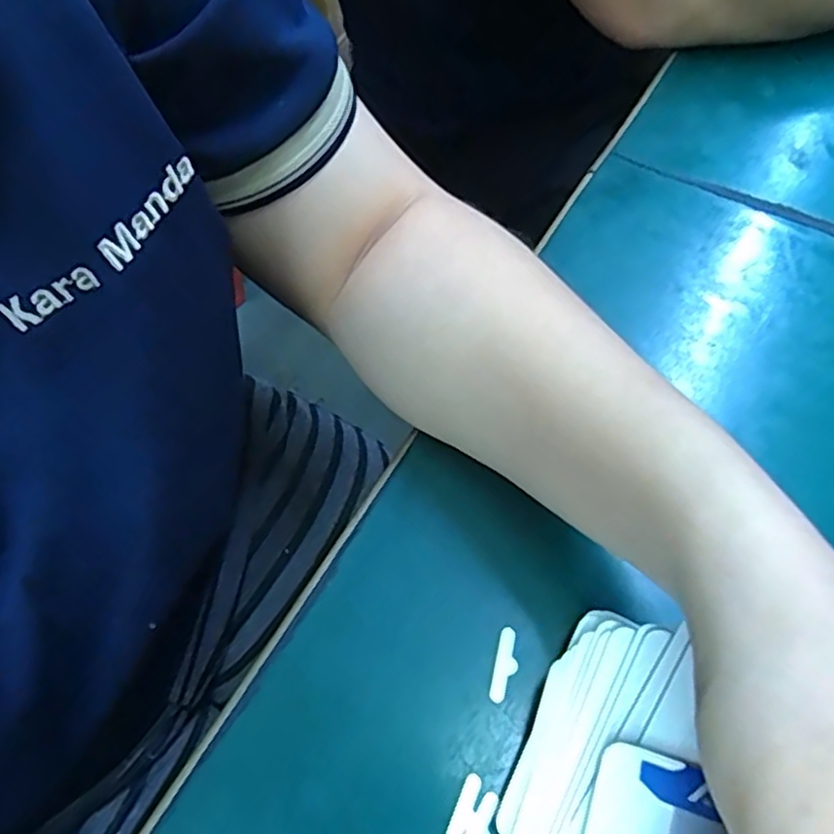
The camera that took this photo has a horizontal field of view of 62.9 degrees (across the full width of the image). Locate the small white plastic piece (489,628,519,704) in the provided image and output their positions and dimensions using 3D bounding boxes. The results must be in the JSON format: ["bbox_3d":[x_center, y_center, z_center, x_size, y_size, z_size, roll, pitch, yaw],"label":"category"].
[{"bbox_3d":[0.033,0.091,0.251,0.008,0.004,0.026,11,62,8],"label":"small white plastic piece"}]

